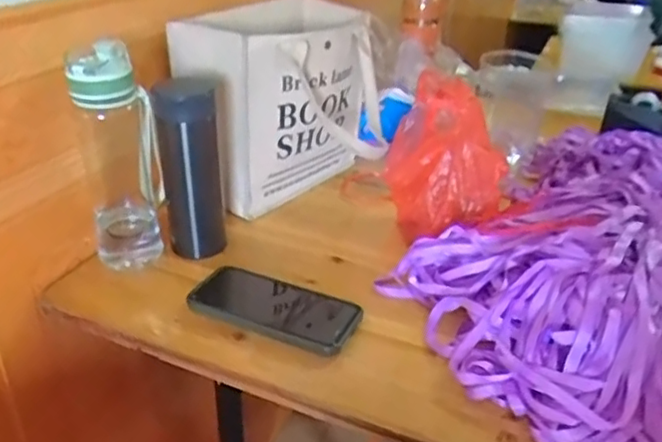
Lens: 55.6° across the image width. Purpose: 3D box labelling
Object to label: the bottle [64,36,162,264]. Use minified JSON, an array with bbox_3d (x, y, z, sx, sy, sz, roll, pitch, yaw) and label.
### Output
[{"bbox_3d":[-0.214,-0.058,0.640,0.076,0.231,0.072,-6,30,-18],"label":"bottle"}]

